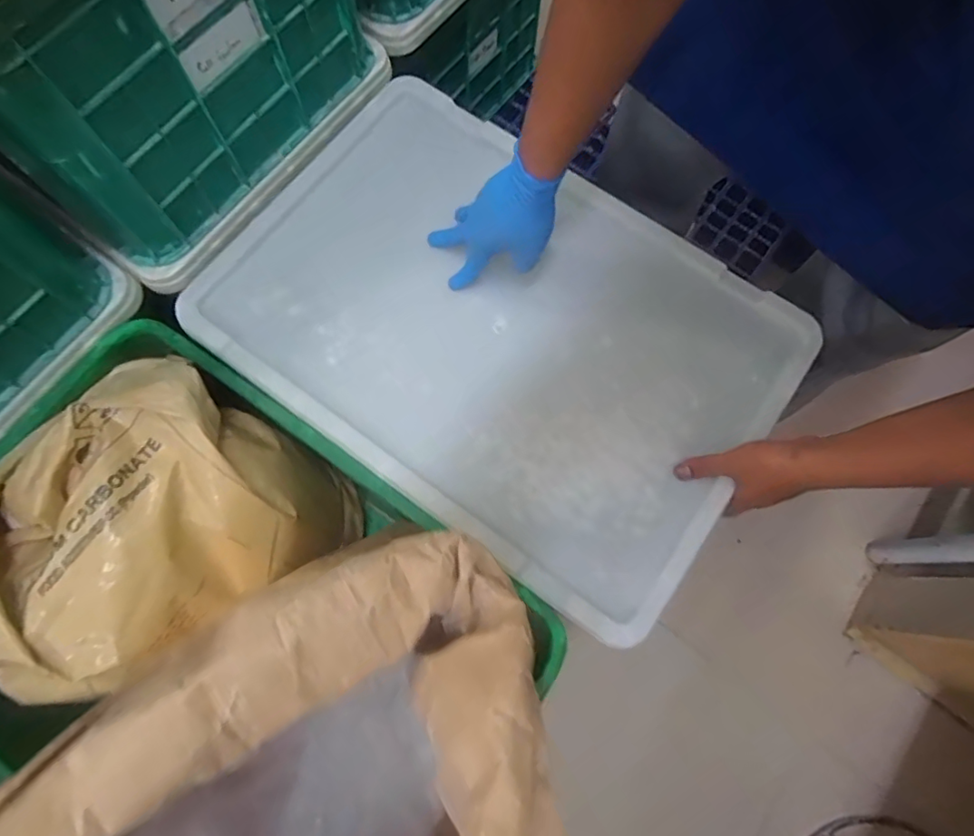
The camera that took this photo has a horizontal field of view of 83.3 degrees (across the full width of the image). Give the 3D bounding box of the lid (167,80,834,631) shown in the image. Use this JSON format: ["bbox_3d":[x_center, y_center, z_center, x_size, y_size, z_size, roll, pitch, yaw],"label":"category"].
[{"bbox_3d":[0.019,-0.100,0.624,0.618,0.034,0.422,35,76,9],"label":"lid"}]

